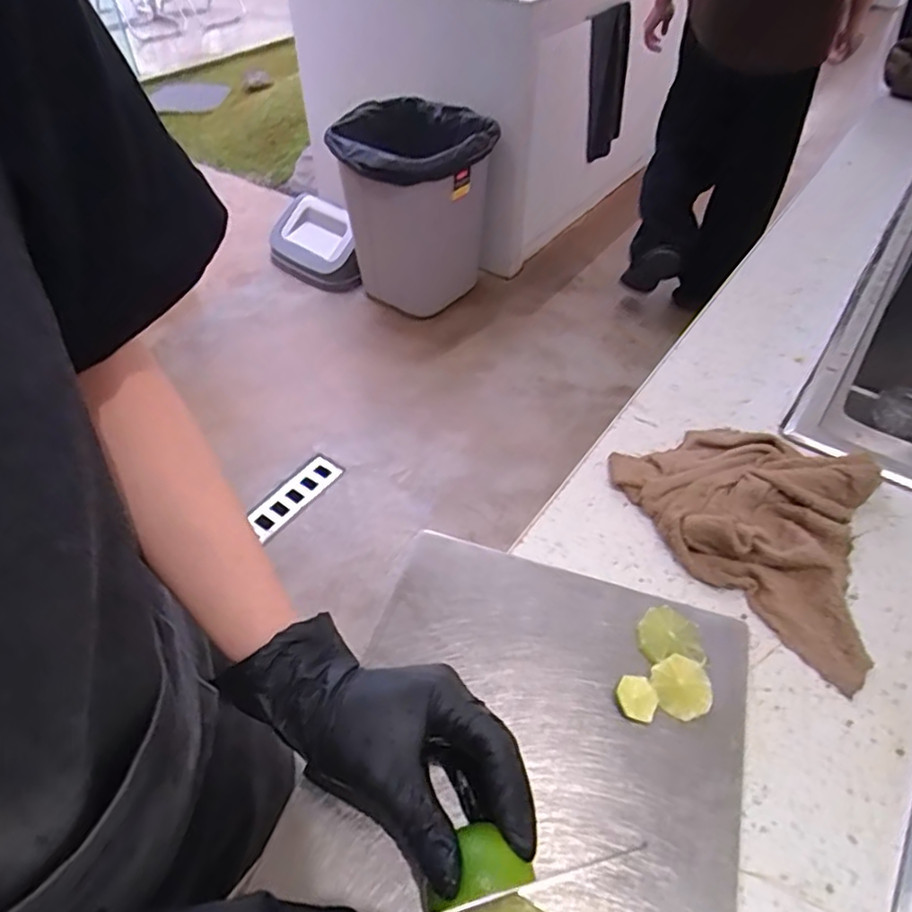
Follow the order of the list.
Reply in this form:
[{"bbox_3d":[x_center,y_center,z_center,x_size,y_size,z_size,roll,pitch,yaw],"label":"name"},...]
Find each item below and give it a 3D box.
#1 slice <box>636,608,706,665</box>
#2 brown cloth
[{"bbox_3d":[0.135,0.114,0.394,0.038,0.008,0.037,0,47,0],"label":"slice"},{"bbox_3d":[0.232,0.039,0.459,0.156,0.031,0.205,-31,54,-25],"label":"brown cloth"}]

